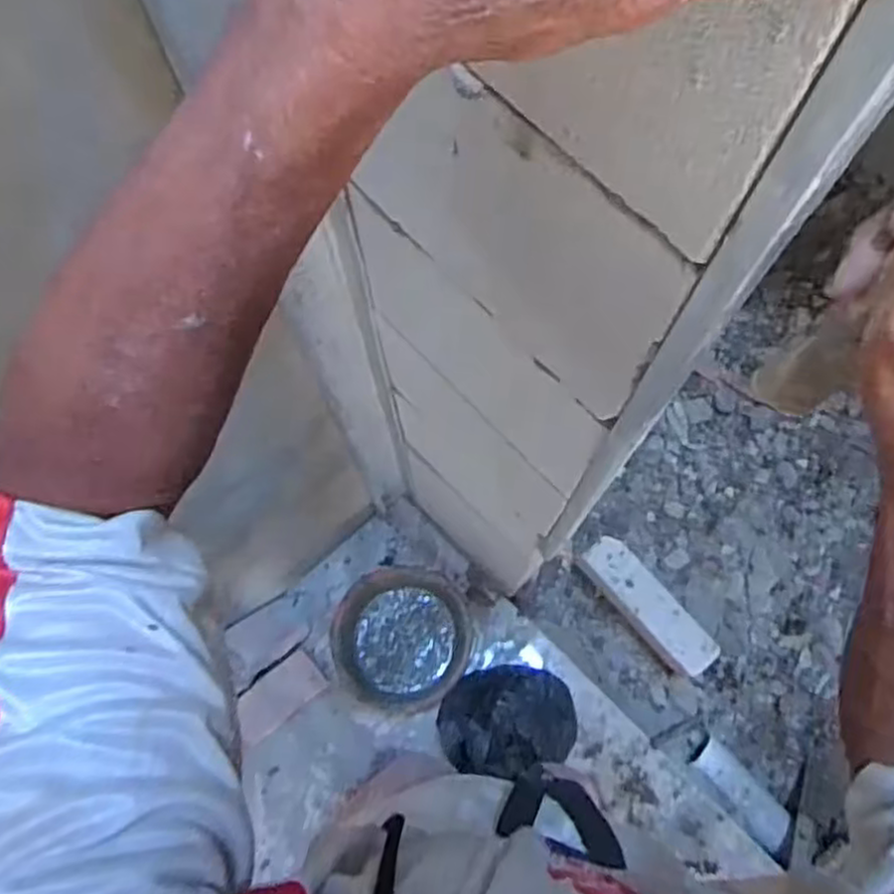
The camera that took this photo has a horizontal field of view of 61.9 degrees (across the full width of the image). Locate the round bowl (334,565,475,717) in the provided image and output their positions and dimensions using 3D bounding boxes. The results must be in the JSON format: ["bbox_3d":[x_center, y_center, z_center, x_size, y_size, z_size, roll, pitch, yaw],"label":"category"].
[{"bbox_3d":[-0.083,0.349,1.338,0.234,0.132,0.241,0,72,1],"label":"round bowl"}]

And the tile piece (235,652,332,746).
[{"bbox_3d":[-0.305,0.454,1.362,0.163,0.017,0.092,-38,110,-26],"label":"tile piece"}]

